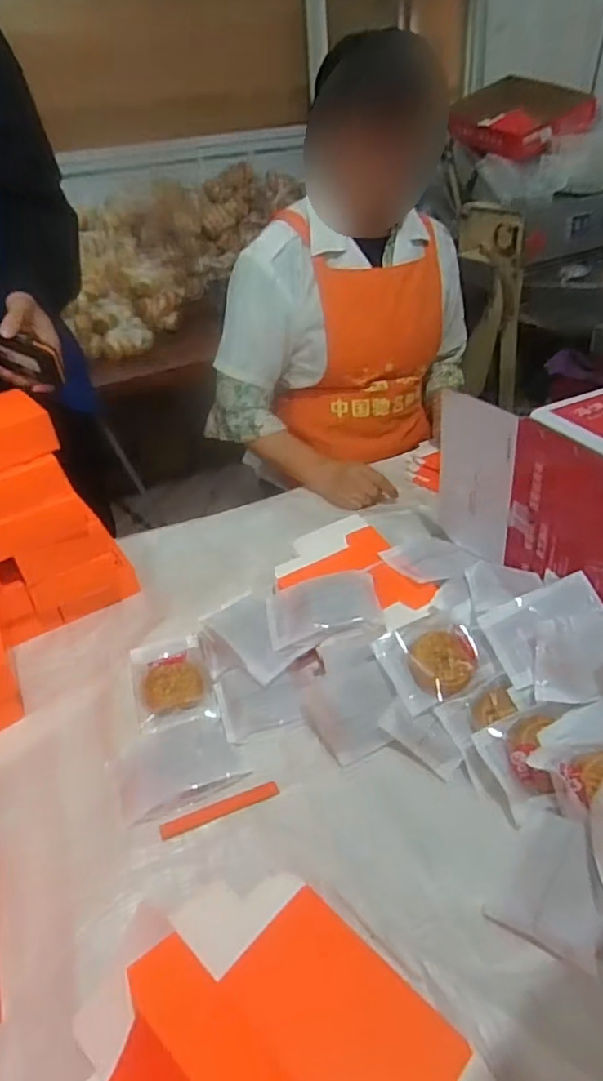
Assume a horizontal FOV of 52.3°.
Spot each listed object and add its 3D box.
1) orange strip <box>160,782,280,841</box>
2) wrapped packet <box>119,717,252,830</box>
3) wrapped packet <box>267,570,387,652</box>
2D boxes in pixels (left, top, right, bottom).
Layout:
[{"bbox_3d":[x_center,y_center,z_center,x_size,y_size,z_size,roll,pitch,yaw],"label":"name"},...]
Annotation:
[{"bbox_3d":[-0.080,0.263,0.604,0.117,0.008,0.017,-18,38,-17],"label":"orange strip"},{"bbox_3d":[-0.127,0.226,0.622,0.115,0.025,0.081,-20,39,-19],"label":"wrapped packet"},{"bbox_3d":[0.027,0.082,0.738,0.133,0.026,0.094,-7,36,-2],"label":"wrapped packet"}]

